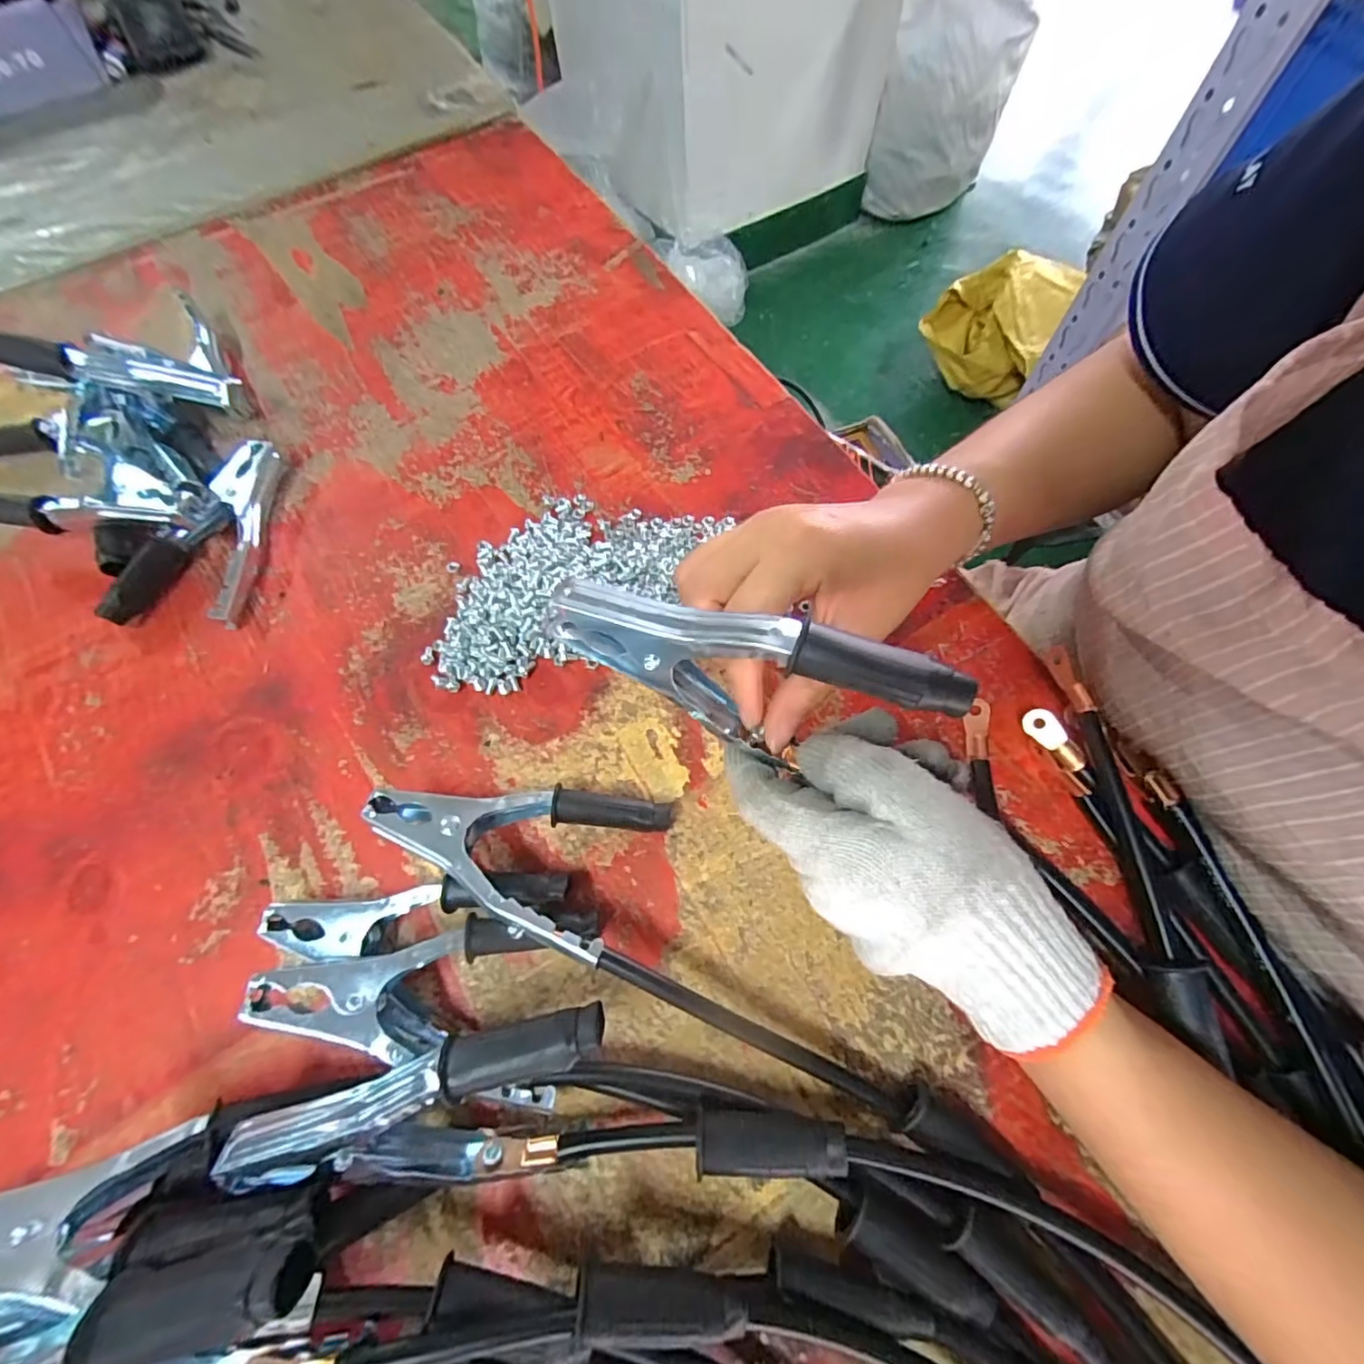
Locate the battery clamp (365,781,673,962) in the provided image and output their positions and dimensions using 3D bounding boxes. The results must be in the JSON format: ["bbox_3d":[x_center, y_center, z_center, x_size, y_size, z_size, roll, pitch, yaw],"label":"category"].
[{"bbox_3d":[-0.081,0.071,0.289,0.132,0.016,0.085,24,48,13],"label":"battery clamp"}]

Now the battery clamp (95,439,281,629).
[{"bbox_3d":[-0.313,-0.099,0.378,0.078,0.028,0.132,-1,67,2],"label":"battery clamp"}]

